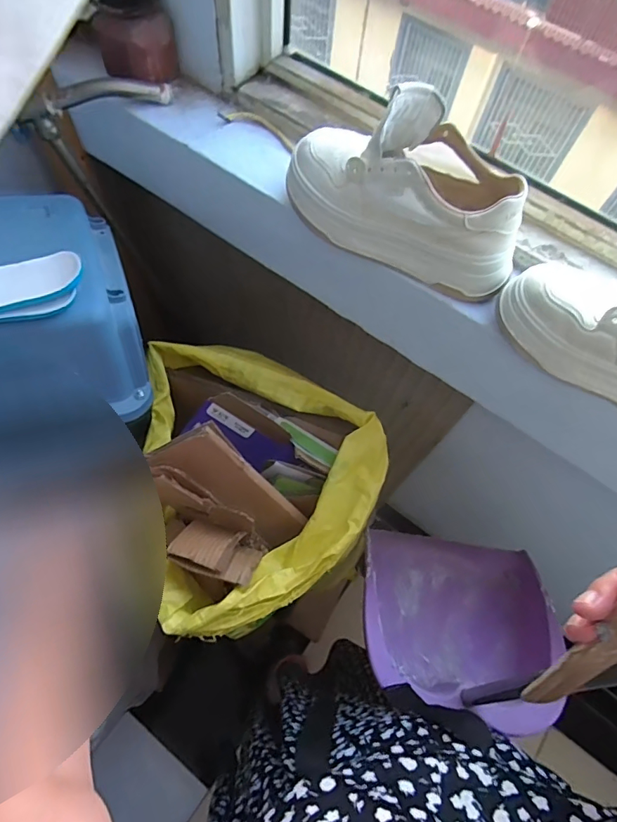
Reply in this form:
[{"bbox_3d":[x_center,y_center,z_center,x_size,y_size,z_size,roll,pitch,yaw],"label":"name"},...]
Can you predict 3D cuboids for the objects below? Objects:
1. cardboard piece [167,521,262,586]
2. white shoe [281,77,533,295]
[{"bbox_3d":[-0.114,0.175,0.578,0.105,0.063,0.060,15,66,3],"label":"cardboard piece"},{"bbox_3d":[0.099,-0.221,0.449,0.244,0.129,0.097,27,67,9],"label":"white shoe"}]

